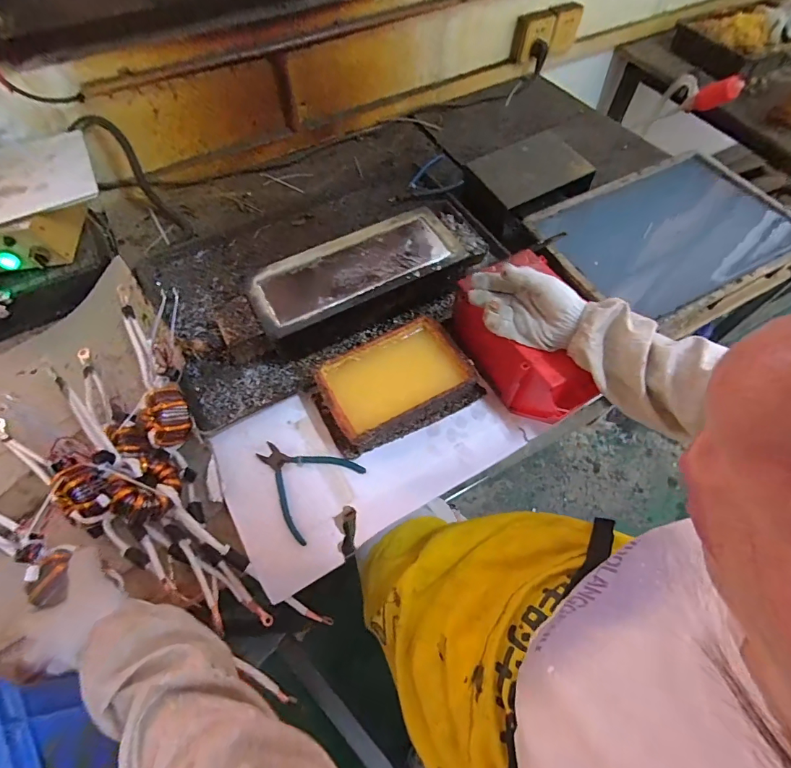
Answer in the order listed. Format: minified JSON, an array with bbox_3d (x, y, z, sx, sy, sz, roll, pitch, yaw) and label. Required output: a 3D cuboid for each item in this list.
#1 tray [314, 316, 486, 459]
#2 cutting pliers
[{"bbox_3d":[-0.002,-0.002,0.598,0.221,0.070,0.141,-26,64,-13],"label":"tray"},{"bbox_3d":[-0.132,0.126,0.567,0.135,0.008,0.123,36,67,18],"label":"cutting pliers"}]

